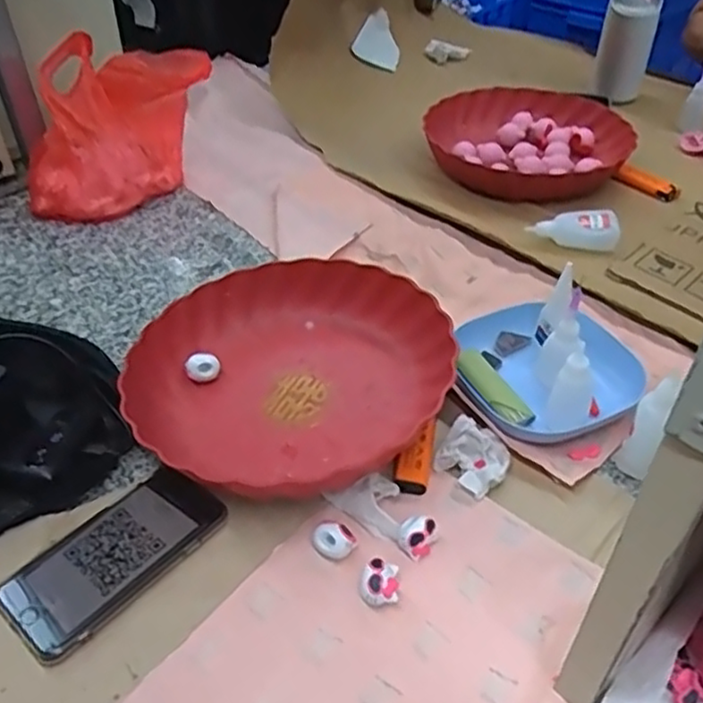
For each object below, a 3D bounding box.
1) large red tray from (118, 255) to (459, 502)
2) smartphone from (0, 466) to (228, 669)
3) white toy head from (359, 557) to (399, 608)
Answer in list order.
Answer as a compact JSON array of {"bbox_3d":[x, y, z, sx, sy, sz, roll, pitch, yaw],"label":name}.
[{"bbox_3d":[-0.054,0.012,0.532,0.231,0.062,0.243,18,45,20],"label":"large red tray"},{"bbox_3d":[-0.151,0.131,0.443,0.069,0.015,0.135,30,50,29],"label":"smartphone"},{"bbox_3d":[0.017,0.141,0.417,0.023,0.020,0.022,1,42,2],"label":"white toy head"}]

